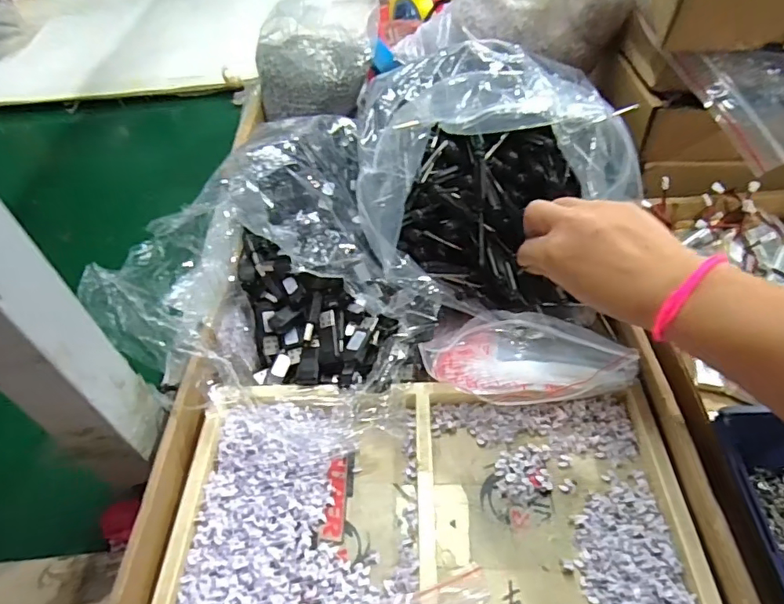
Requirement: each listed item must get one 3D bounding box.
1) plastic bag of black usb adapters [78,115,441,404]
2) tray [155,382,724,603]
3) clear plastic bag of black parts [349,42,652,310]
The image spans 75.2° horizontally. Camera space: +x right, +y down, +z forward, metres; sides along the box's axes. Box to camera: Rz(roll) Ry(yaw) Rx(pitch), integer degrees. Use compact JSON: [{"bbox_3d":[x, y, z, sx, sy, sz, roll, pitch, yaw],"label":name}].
[{"bbox_3d":[-0.081,-0.037,0.409,0.218,0.125,0.203,-1,49,4],"label":"plastic bag of black usb adapters"},{"bbox_3d":[0.024,0.142,0.330,0.317,0.029,0.187,-1,49,4],"label":"tray"},{"bbox_3d":[0.073,-0.111,0.432,0.204,0.136,0.213,-12,47,-4],"label":"clear plastic bag of black parts"}]

